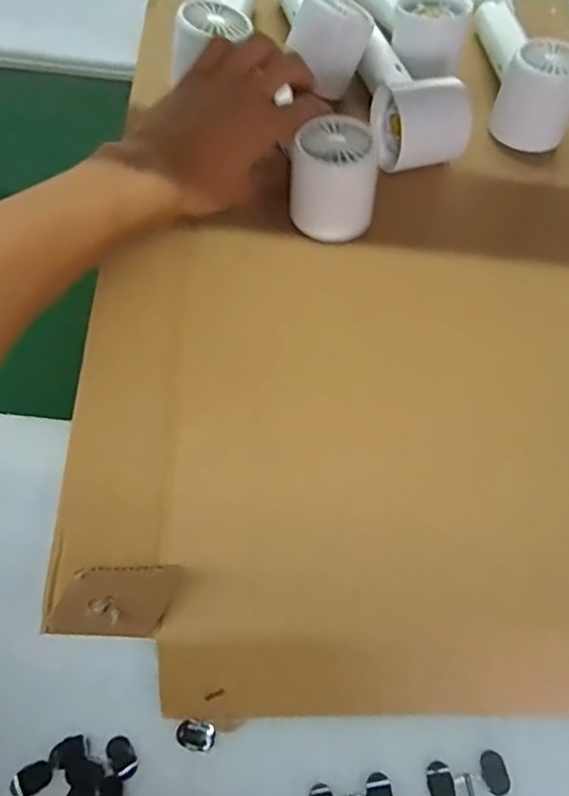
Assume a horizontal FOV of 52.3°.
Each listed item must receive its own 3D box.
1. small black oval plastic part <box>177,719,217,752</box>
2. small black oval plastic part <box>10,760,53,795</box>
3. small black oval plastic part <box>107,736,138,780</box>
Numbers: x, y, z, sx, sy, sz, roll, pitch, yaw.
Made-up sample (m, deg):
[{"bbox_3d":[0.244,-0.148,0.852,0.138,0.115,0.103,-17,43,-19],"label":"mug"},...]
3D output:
[{"bbox_3d":[-0.045,0.174,0.299,0.020,0.005,0.013,11,63,3],"label":"small black oval plastic part"},{"bbox_3d":[-0.126,0.190,0.288,0.020,0.004,0.013,-22,67,-14],"label":"small black oval plastic part"},{"bbox_3d":[-0.082,0.182,0.293,0.012,0.004,0.019,-34,70,-18],"label":"small black oval plastic part"}]

